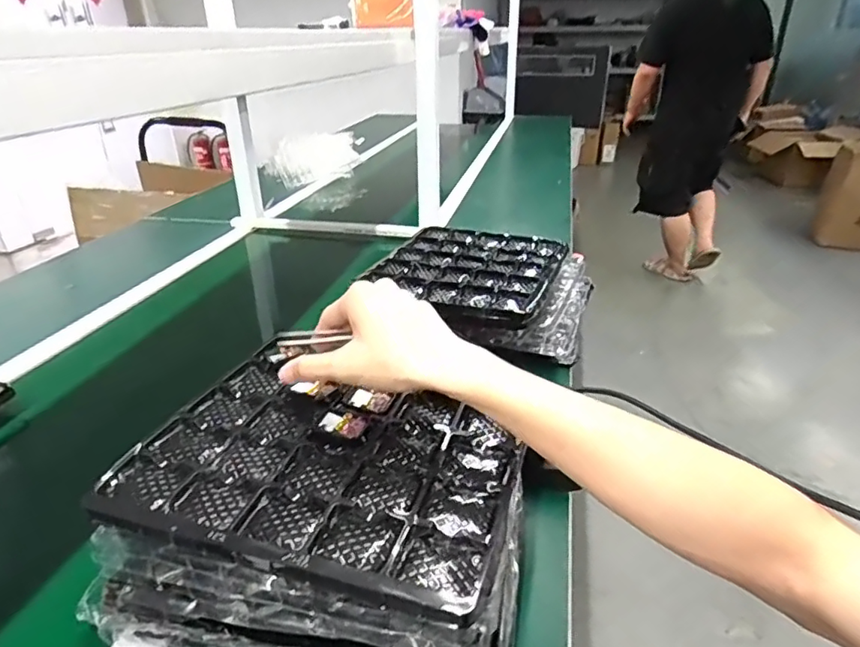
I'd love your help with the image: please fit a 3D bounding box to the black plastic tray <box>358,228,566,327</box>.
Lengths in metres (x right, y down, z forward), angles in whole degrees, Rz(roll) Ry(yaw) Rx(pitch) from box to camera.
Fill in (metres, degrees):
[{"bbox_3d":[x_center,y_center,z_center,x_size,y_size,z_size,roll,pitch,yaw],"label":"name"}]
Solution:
[{"bbox_3d":[0.058,-0.088,0.847,0.261,0.022,0.303,10,29,19],"label":"black plastic tray"}]

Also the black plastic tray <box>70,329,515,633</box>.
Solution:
[{"bbox_3d":[-0.081,0.102,0.440,0.284,0.014,0.213,8,29,16],"label":"black plastic tray"}]

